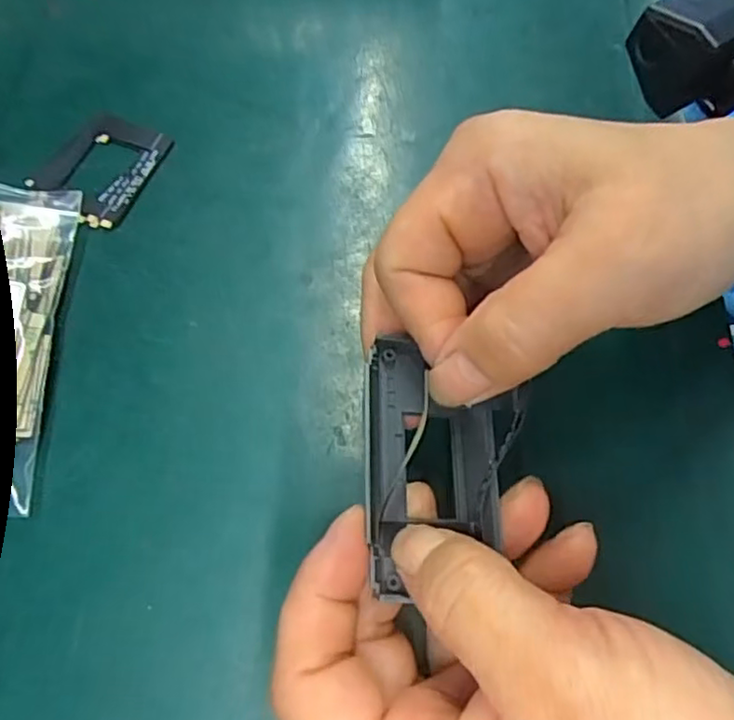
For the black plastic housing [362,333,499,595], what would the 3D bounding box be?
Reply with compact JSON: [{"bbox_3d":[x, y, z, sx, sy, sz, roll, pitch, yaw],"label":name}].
[{"bbox_3d":[0.019,0.029,0.184,0.037,0.011,0.071,-1,64,1],"label":"black plastic housing"}]

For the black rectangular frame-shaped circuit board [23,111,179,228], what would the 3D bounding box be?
[{"bbox_3d":[-0.117,-0.088,0.285,0.050,0.004,0.056,29,66,14],"label":"black rectangular frame-shaped circuit board"}]

